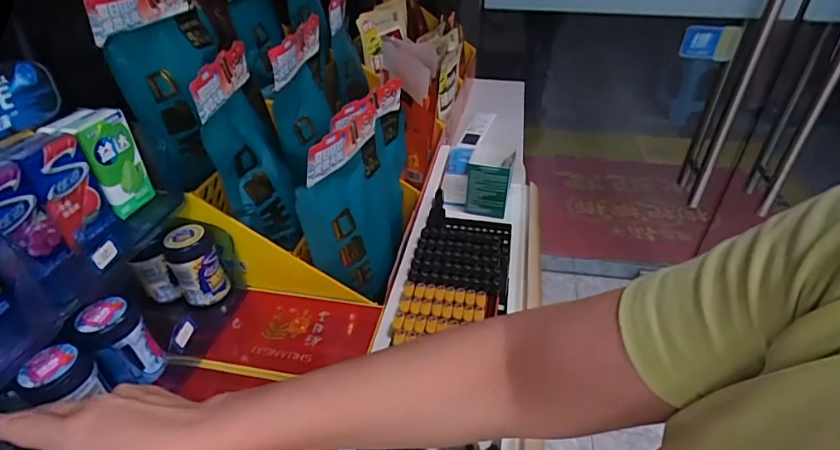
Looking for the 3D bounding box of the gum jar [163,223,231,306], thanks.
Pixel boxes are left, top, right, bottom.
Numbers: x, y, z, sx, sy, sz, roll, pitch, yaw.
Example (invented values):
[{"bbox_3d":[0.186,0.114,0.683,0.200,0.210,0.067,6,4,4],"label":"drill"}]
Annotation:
[{"bbox_3d":[-0.239,0.043,0.516,0.045,0.074,0.047,0,37,0],"label":"gum jar"}]

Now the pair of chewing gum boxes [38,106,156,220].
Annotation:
[{"bbox_3d":[-0.304,-0.060,0.463,0.053,0.089,0.051,10,38,13],"label":"pair of chewing gum boxes"}]

